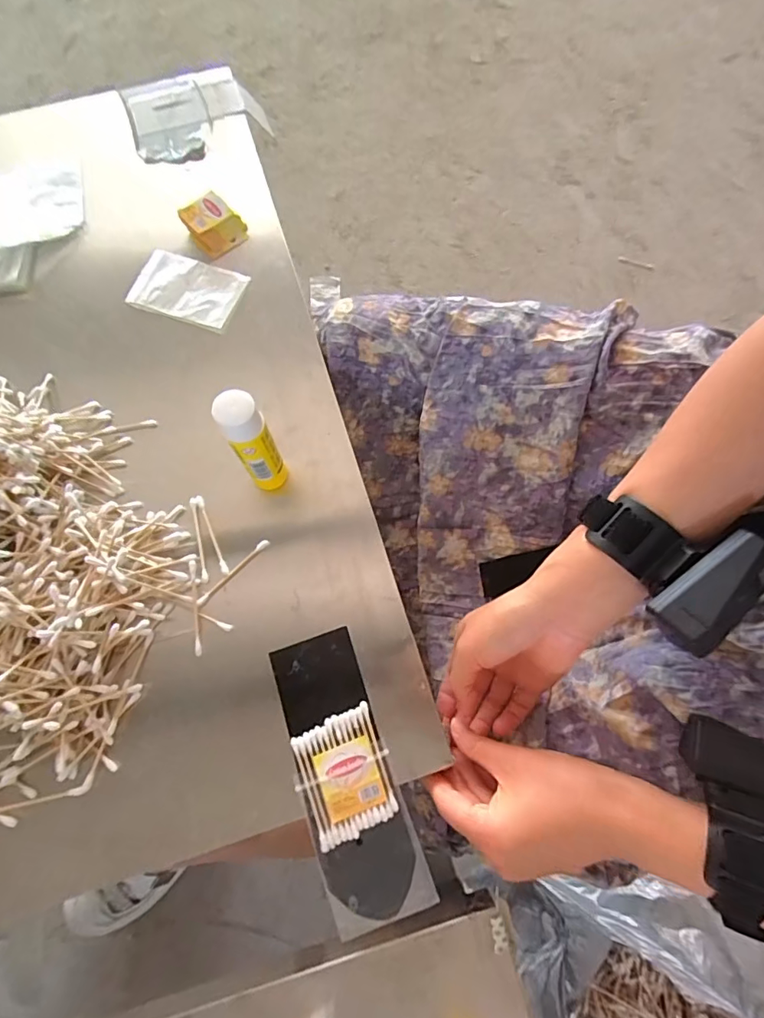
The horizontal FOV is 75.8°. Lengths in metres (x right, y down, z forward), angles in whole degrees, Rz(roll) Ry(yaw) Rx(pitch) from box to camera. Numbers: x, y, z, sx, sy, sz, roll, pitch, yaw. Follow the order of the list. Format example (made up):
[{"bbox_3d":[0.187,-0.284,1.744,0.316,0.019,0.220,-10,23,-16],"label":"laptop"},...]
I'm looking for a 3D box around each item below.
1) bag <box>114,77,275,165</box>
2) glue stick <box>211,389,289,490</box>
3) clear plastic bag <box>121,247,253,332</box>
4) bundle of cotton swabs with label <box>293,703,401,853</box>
[{"bbox_3d":[-0.209,-0.444,0.564,0.146,0.030,0.127,-19,70,-5],"label":"bag"},{"bbox_3d":[-0.093,-0.045,0.361,0.027,0.107,0.027,-1,70,1],"label":"glue stick"},{"bbox_3d":[-0.186,-0.212,0.472,0.103,0.006,0.067,19,71,8],"label":"clear plastic bag"},{"bbox_3d":[-0.025,0.181,0.336,0.060,0.006,0.072,-25,71,-8],"label":"bundle of cotton swabs with label"}]

